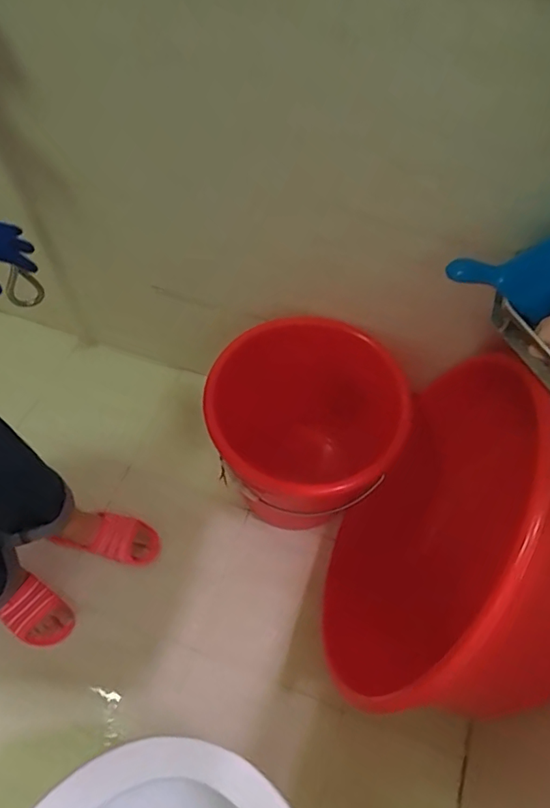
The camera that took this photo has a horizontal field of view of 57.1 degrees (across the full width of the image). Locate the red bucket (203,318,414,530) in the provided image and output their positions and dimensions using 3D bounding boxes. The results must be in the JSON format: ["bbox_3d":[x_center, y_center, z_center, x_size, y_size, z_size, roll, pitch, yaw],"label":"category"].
[{"bbox_3d":[0.066,0.078,1.005,0.316,0.352,0.349,26,61,14],"label":"red bucket"}]

